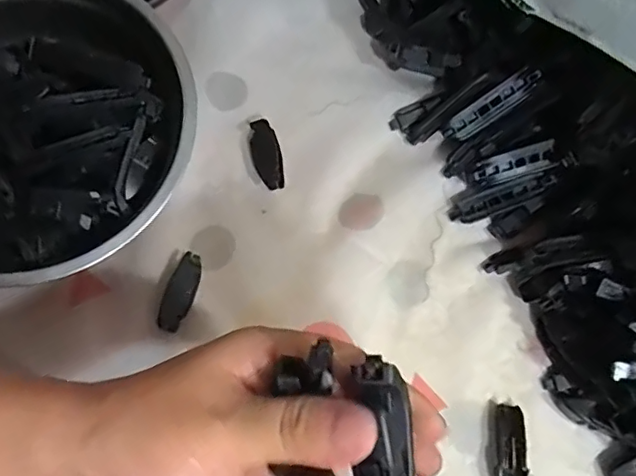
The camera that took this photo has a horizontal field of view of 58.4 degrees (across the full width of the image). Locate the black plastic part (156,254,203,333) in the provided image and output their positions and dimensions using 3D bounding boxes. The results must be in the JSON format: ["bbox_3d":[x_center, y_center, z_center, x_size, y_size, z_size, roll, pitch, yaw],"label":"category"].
[{"bbox_3d":[-0.088,0.035,0.364,0.017,0.011,0.050,16,71,5],"label":"black plastic part"}]

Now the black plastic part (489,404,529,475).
[{"bbox_3d":[0.115,0.128,0.341,0.019,0.010,0.052,3,71,0],"label":"black plastic part"}]

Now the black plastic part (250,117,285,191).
[{"bbox_3d":[-0.037,-0.058,0.401,0.020,0.016,0.048,-11,71,-5],"label":"black plastic part"}]

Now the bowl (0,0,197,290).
[{"bbox_3d":[-0.183,-0.066,0.366,0.203,0.075,0.199,0,71,-1],"label":"bowl"}]

